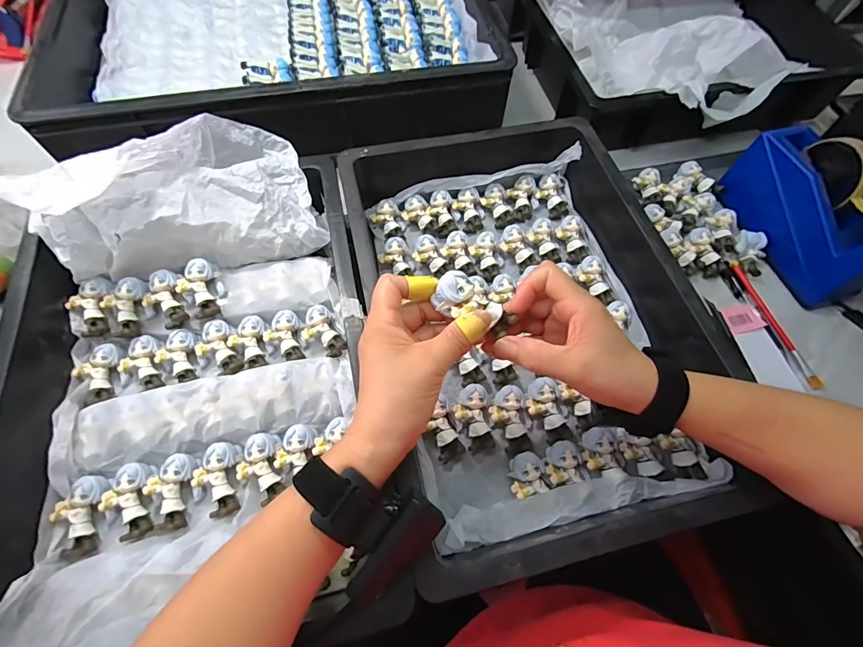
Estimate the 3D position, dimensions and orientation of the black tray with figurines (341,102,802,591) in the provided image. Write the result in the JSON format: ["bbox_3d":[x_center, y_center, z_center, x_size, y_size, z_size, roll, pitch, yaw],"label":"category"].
[{"bbox_3d":[0.095,-0.032,0.426,0.321,0.090,0.474,-11,64,-8],"label":"black tray with figurines"}]

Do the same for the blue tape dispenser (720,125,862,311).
[{"bbox_3d":[0.444,-0.136,0.463,0.055,0.111,0.208,-9,64,-7],"label":"blue tape dispenser"}]

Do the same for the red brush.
[{"bbox_3d":[0.392,-0.005,0.456,0.013,0.007,0.165,-12,64,-8],"label":"red brush"}]

